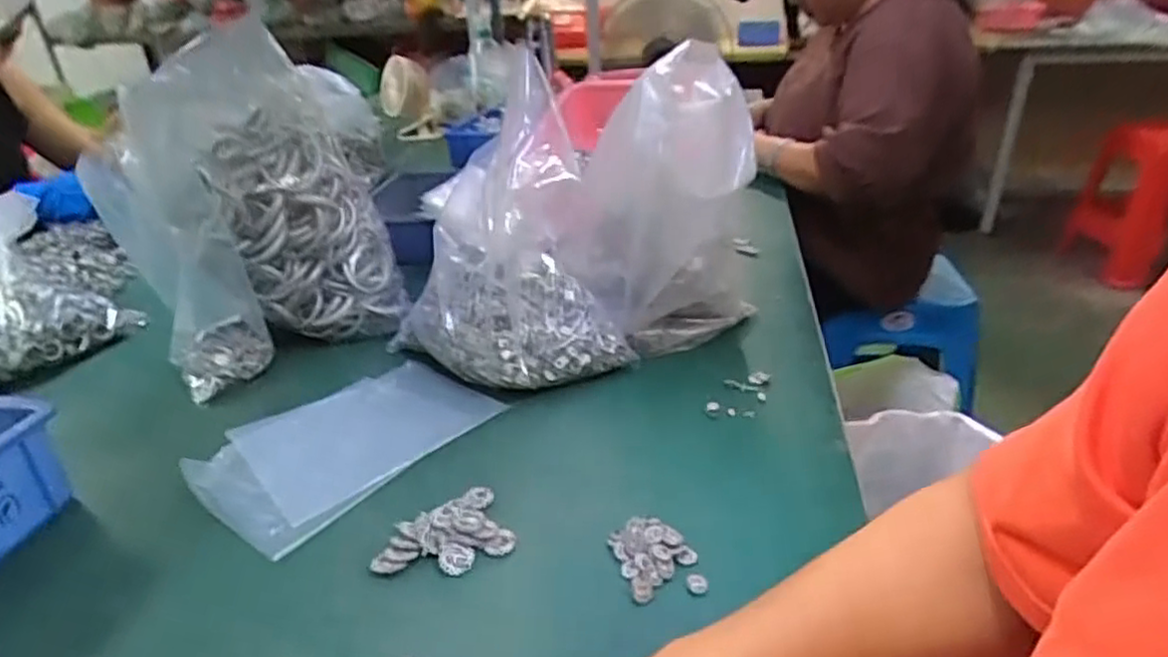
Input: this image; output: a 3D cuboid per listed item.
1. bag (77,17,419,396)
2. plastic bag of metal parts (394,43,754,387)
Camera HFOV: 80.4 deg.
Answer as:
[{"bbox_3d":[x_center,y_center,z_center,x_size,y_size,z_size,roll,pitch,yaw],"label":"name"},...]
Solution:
[{"bbox_3d":[-0.342,-0.126,0.732,0.244,0.280,0.167,-21,32,-28],"label":"bag"},{"bbox_3d":[-0.022,-0.129,0.731,0.341,0.266,0.313,-7,28,-6],"label":"plastic bag of metal parts"}]

